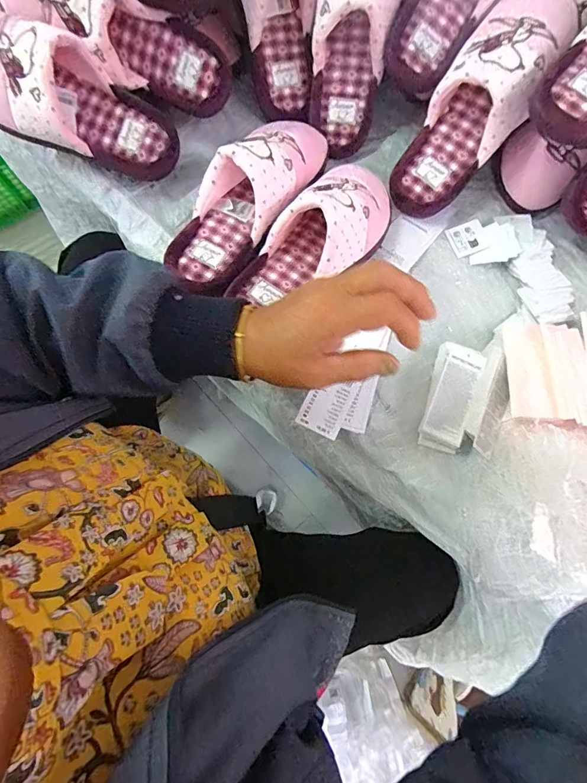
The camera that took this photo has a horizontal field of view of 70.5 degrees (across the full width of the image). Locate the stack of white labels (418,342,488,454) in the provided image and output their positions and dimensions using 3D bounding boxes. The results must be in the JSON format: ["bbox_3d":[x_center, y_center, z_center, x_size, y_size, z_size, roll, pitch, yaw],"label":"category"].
[{"bbox_3d":[0.159,0.005,0.423,0.045,0.030,0.106,17,76,3],"label":"stack of white labels"}]

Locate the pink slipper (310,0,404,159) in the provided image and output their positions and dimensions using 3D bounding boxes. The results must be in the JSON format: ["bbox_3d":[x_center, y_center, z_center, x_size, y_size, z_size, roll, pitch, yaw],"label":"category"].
[{"bbox_3d":[0.067,-0.396,0.450,0.097,0.242,0.075,5,31,0],"label":"pink slipper"}]

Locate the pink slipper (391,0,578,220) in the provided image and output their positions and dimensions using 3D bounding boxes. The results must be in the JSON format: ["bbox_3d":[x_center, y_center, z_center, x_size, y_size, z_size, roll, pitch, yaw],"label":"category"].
[{"bbox_3d":[0.197,-0.306,0.445,0.094,0.074,0.243,38,116,8],"label":"pink slipper"}]

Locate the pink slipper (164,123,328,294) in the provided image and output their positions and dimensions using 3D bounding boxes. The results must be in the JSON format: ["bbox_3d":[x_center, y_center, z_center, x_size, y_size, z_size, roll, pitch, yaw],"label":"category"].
[{"bbox_3d":[-0.051,-0.209,0.446,0.083,0.075,0.226,33,77,7],"label":"pink slipper"}]

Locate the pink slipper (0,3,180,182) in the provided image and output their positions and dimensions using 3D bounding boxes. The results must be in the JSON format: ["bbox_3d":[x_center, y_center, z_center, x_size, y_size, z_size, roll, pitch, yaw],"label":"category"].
[{"bbox_3d":[-0.242,-0.314,0.440,0.242,0.084,0.096,24,75,-18],"label":"pink slipper"}]

